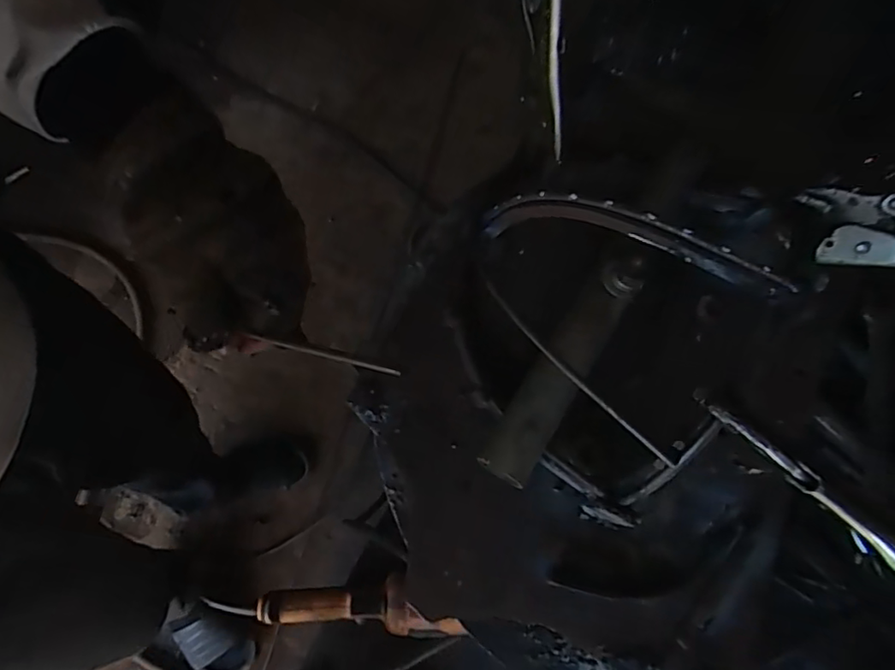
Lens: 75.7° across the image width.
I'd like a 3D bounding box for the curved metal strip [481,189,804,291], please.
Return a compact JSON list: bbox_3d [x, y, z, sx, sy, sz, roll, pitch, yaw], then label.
[{"bbox_3d":[0.100,-0.060,0.343,0.185,0.047,0.012,21,74,28],"label":"curved metal strip"}]

